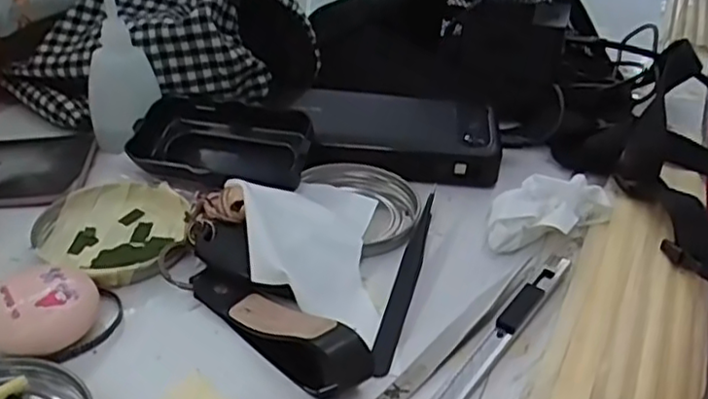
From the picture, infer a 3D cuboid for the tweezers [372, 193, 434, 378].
[{"bbox_3d":[0.027,0.039,0.345,0.010,0.010,0.132,11,36,11],"label":"tweezers"}]

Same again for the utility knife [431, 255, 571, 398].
[{"bbox_3d":[0.068,0.060,0.308,0.011,0.007,0.138,25,40,28],"label":"utility knife"}]

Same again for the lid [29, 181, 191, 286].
[{"bbox_3d":[-0.126,0.016,0.355,0.075,0.016,0.080,2,35,-2],"label":"lid"}]

